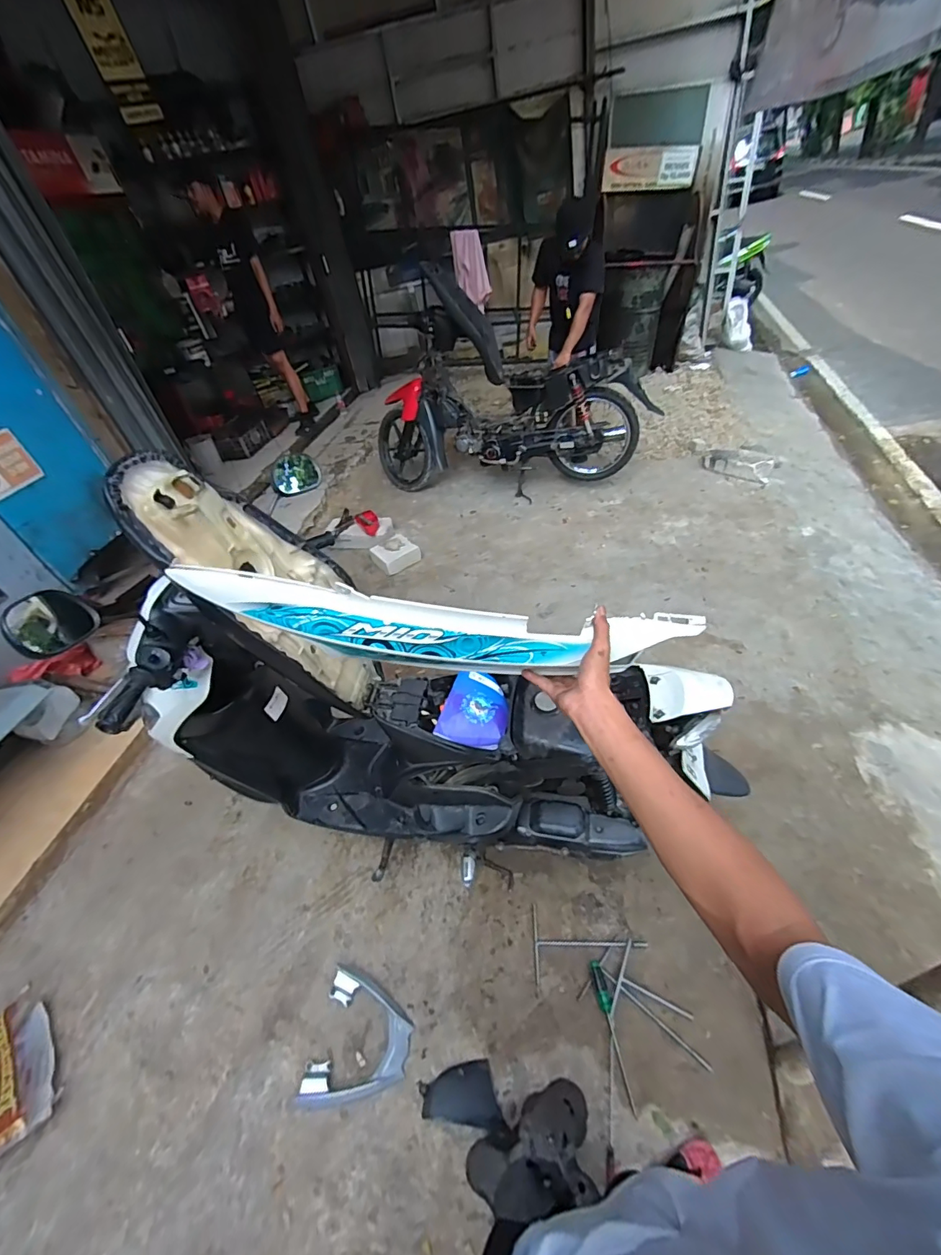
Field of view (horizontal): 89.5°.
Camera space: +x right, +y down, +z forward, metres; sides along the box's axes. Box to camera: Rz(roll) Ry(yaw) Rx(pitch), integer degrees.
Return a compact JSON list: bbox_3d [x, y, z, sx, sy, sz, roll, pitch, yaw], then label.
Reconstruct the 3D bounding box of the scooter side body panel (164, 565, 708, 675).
[{"bbox_3d":[-0.062,-0.009,0.640,0.707,0.093,0.085,6,46,3],"label":"scooter side body panel"}]

